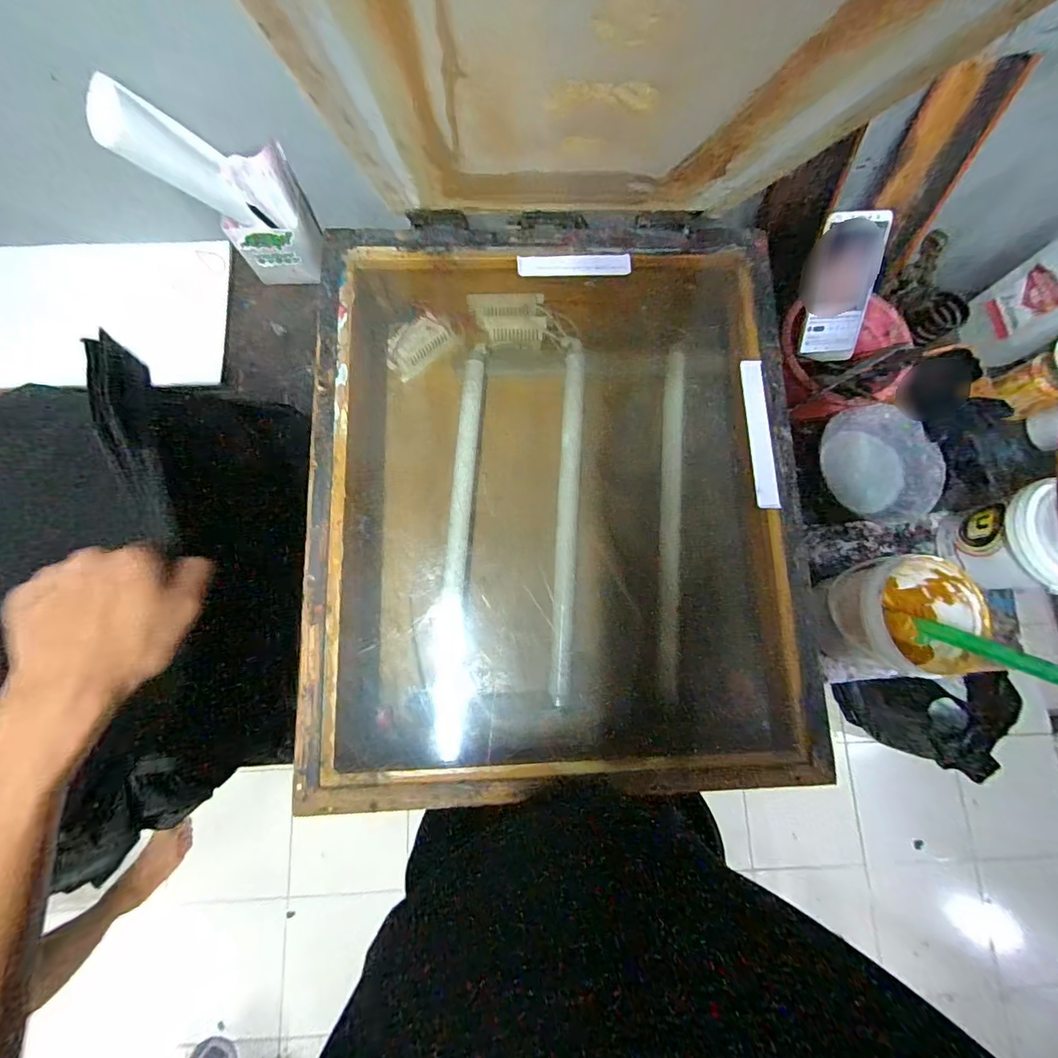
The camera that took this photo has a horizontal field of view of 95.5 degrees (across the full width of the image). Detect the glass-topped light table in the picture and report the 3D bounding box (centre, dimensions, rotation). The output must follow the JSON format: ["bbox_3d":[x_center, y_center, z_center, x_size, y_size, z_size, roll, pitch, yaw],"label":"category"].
[{"bbox_3d":[0.025,-0.034,0.556,0.492,0.149,0.587,-2,78,-2],"label":"glass-topped light table"}]

